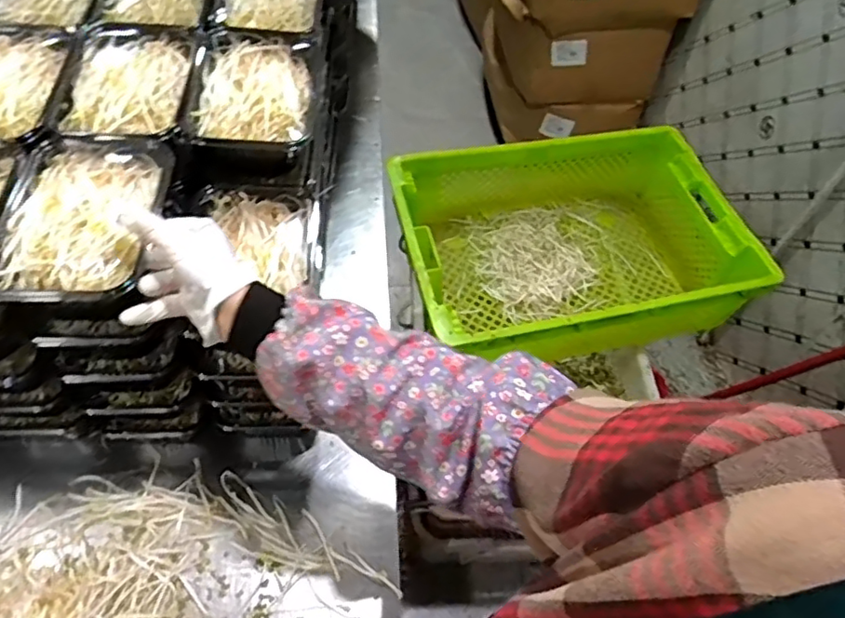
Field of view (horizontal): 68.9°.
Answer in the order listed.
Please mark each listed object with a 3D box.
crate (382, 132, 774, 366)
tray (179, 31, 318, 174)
[{"bbox_3d":[0.264,-0.116,1.158,0.594,0.187,0.428,-9,58,-12],"label":"crate"},{"bbox_3d":[-0.179,-0.223,0.659,0.127,0.063,0.184,-2,56,-7],"label":"tray"}]

